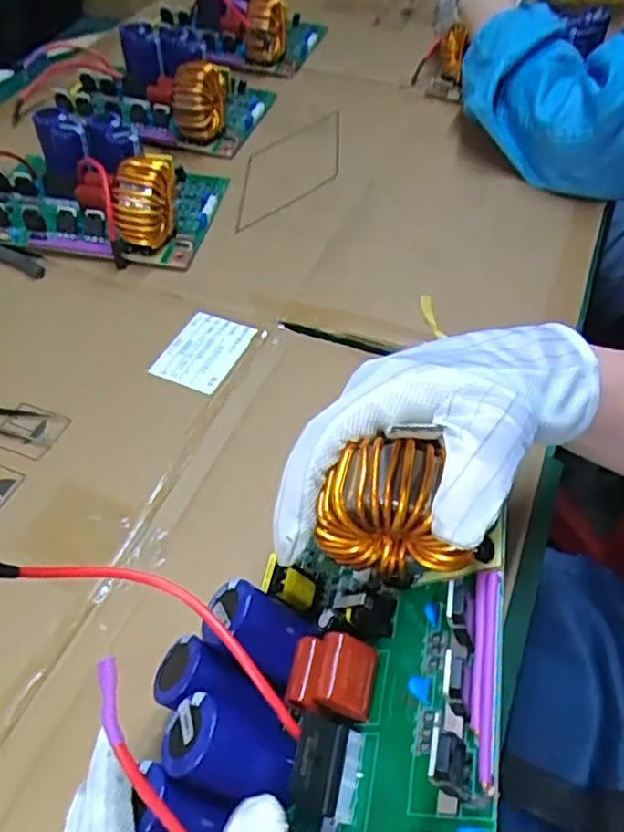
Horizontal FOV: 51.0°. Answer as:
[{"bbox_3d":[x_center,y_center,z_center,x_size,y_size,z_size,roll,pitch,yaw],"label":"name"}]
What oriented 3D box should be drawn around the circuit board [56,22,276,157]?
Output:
[{"bbox_3d":[-0.145,-0.332,0.653,0.189,0.063,0.139,15,52,13],"label":"circuit board"}]

